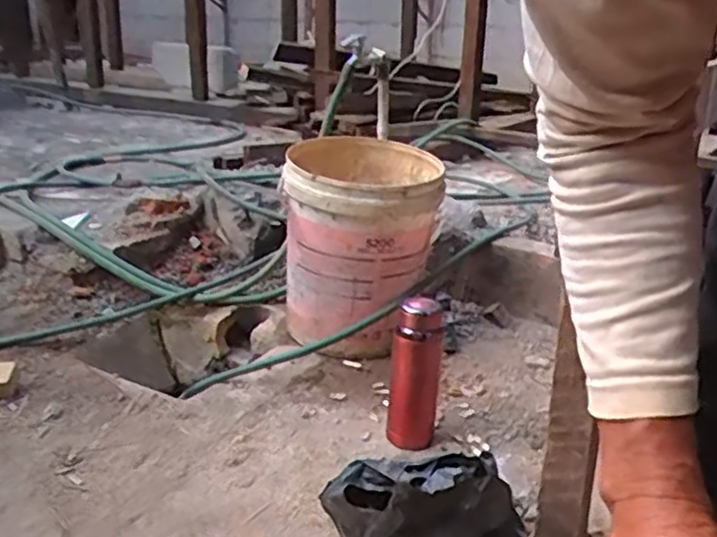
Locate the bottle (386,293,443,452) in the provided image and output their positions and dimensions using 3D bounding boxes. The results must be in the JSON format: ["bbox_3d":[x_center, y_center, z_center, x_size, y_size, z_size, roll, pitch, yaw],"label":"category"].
[{"bbox_3d":[0.088,0.164,1.121,0.071,0.240,0.063,4,20,6],"label":"bottle"}]

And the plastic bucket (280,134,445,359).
[{"bbox_3d":[0.006,-0.051,1.450,0.288,0.361,0.322,2,20,1],"label":"plastic bucket"}]

